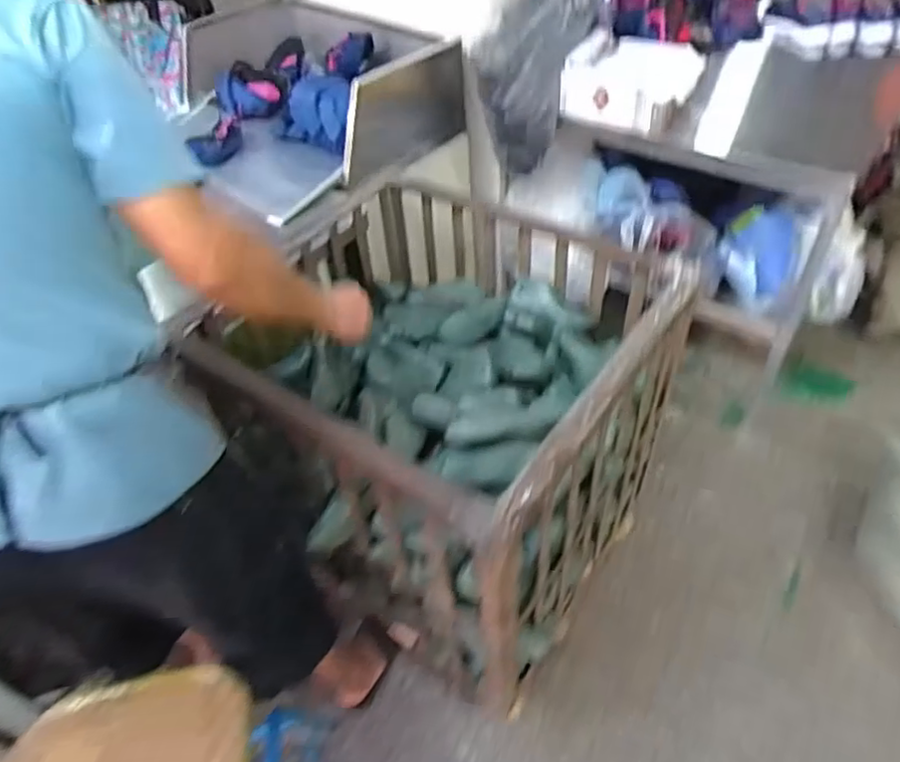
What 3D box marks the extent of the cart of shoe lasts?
[{"bbox_3d":[-0.005,0.070,1.294,0.709,0.602,0.673,23,53,25],"label":"cart of shoe lasts"}]

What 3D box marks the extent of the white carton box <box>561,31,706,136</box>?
[{"bbox_3d":[0.434,-0.701,1.530,0.278,0.144,0.231,17,50,21],"label":"white carton box"}]

